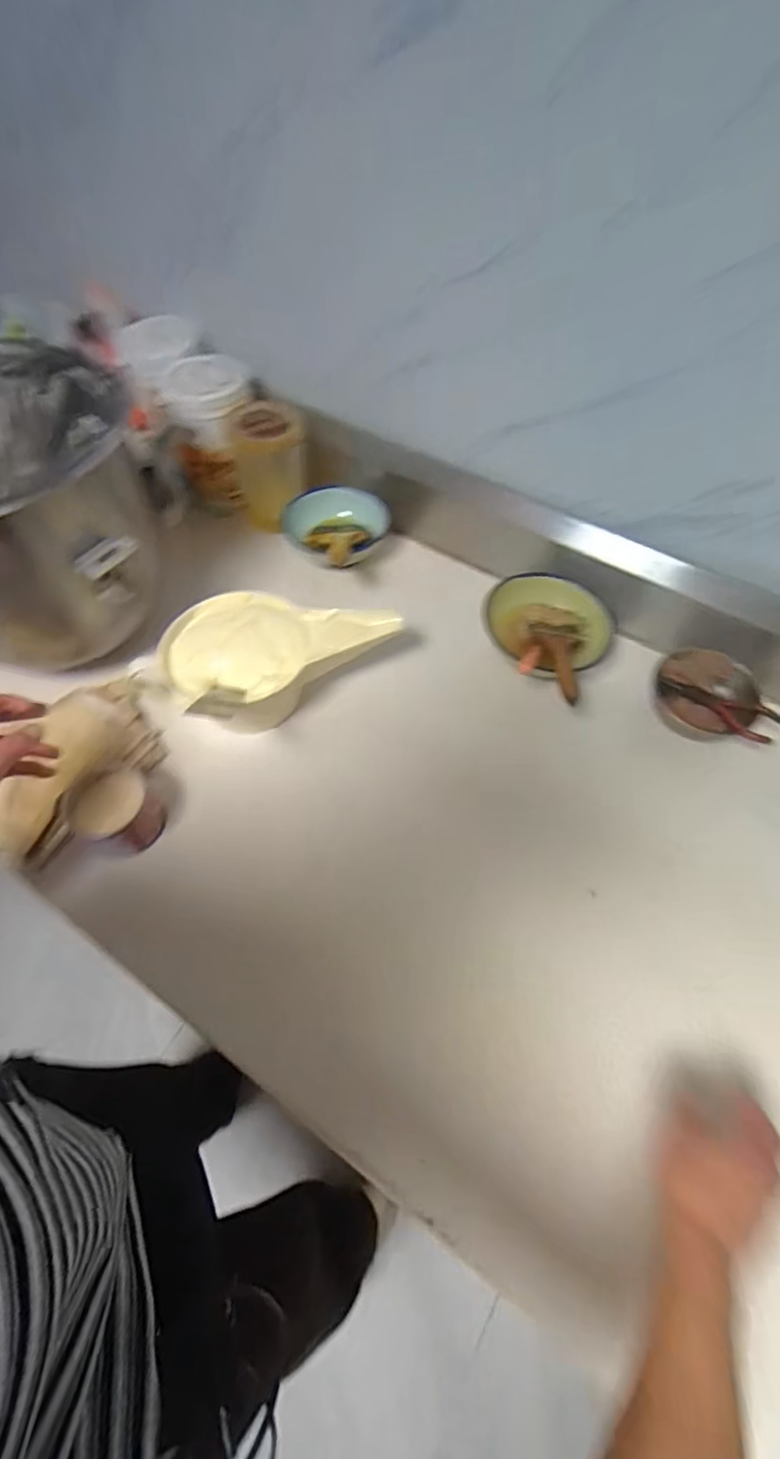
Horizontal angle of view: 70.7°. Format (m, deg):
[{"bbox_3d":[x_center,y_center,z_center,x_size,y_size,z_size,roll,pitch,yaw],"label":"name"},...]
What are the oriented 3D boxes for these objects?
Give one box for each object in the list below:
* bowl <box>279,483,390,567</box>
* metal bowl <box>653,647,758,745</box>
[{"bbox_3d":[-0.077,-0.310,0.871,0.159,0.062,0.154,0,59,0],"label":"bowl"},{"bbox_3d":[0.406,-0.046,0.708,0.107,0.054,0.130,3,61,3],"label":"metal bowl"}]

